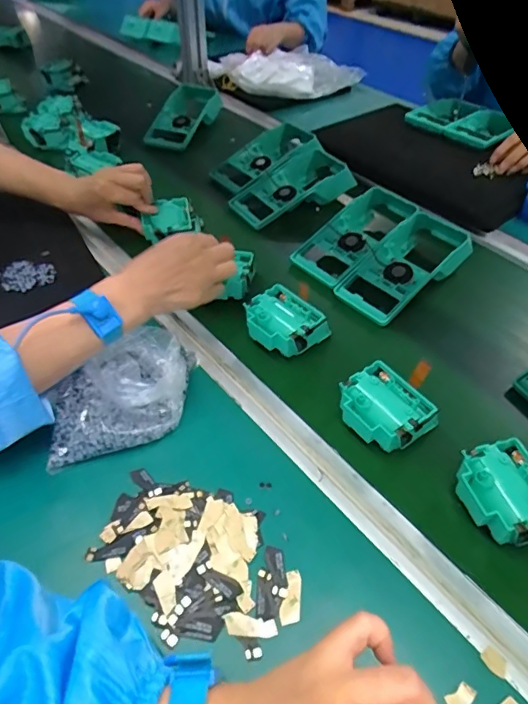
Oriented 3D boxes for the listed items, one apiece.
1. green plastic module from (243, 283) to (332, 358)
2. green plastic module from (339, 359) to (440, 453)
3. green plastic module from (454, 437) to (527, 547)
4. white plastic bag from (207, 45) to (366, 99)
[{"bbox_3d":[0.020,-0.029,0.537,0.069,0.041,0.075,-35,56,-29],"label":"green plastic module"},{"bbox_3d":[0.111,0.056,0.459,0.069,0.044,0.075,-30,54,-26],"label":"green plastic module"},{"bbox_3d":[0.195,0.120,0.402,0.068,0.041,0.076,-10,48,-10],"label":"green plastic module"},{"bbox_3d":[0.051,-0.656,1.142,0.348,0.067,0.258,2,46,8],"label":"white plastic bag"}]

